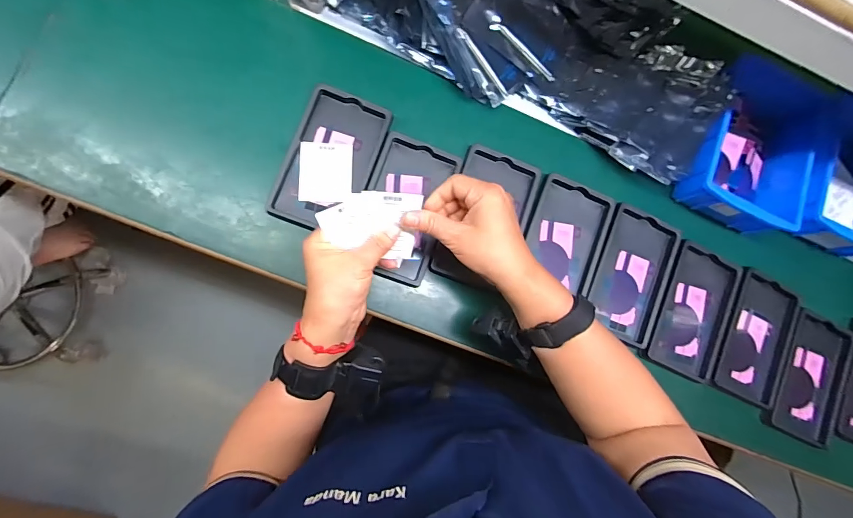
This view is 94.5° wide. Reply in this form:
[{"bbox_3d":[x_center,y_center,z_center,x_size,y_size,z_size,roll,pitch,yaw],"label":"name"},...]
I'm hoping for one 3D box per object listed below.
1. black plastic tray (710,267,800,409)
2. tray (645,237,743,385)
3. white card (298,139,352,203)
[{"bbox_3d":[0.434,0.104,0.512,0.103,0.015,0.159,24,79,-5],"label":"black plastic tray"},{"bbox_3d":[0.342,0.067,0.500,0.098,0.014,0.156,24,79,-6],"label":"tray"},{"bbox_3d":[-0.114,-0.099,0.451,0.059,0.004,0.068,1,86,-11],"label":"white card"}]

